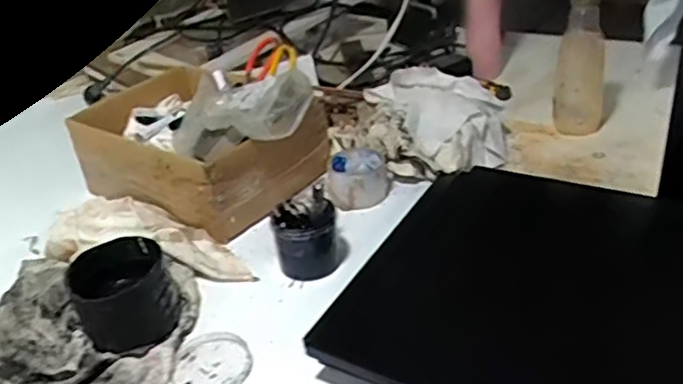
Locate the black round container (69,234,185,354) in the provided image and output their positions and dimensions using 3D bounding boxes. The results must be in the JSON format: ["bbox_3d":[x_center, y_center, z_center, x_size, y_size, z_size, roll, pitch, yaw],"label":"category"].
[{"bbox_3d":[-0.241,0.114,0.691,0.096,0.083,0.112,-22,35,-22],"label":"black round container"}]

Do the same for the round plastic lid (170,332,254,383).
[{"bbox_3d":[-0.135,0.180,0.647,0.081,0.007,0.081,-6,32,4],"label":"round plastic lid"}]

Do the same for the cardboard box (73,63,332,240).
[{"bbox_3d":[-0.229,-0.077,0.993,0.345,0.120,0.285,17,40,33],"label":"cardboard box"}]

